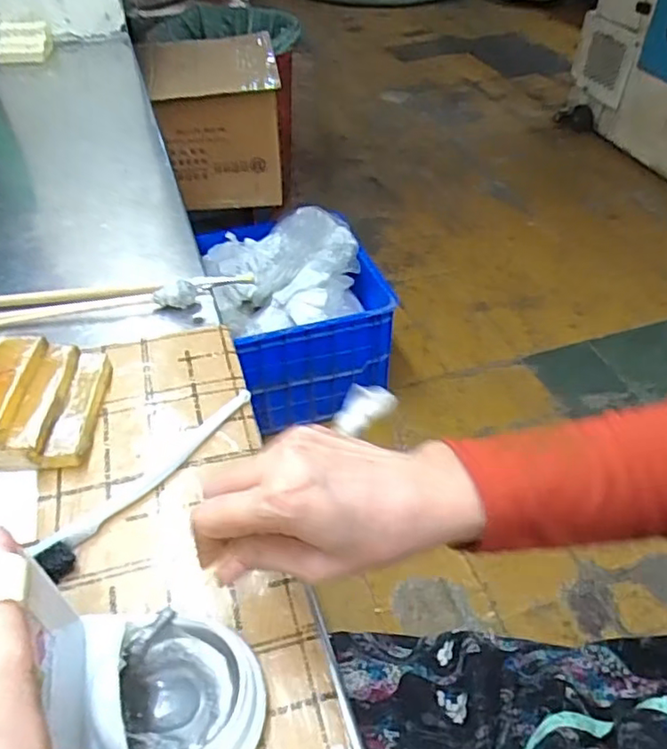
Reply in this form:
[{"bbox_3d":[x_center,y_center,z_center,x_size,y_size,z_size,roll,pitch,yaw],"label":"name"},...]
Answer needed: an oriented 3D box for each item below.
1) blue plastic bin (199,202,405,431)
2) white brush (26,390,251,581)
[{"bbox_3d":[-0.085,-0.134,1.448,0.361,0.344,0.377,-12,45,-11],"label":"blue plastic bin"},{"bbox_3d":[-0.112,0.062,0.390,0.024,0.012,0.169,28,51,26],"label":"white brush"}]

